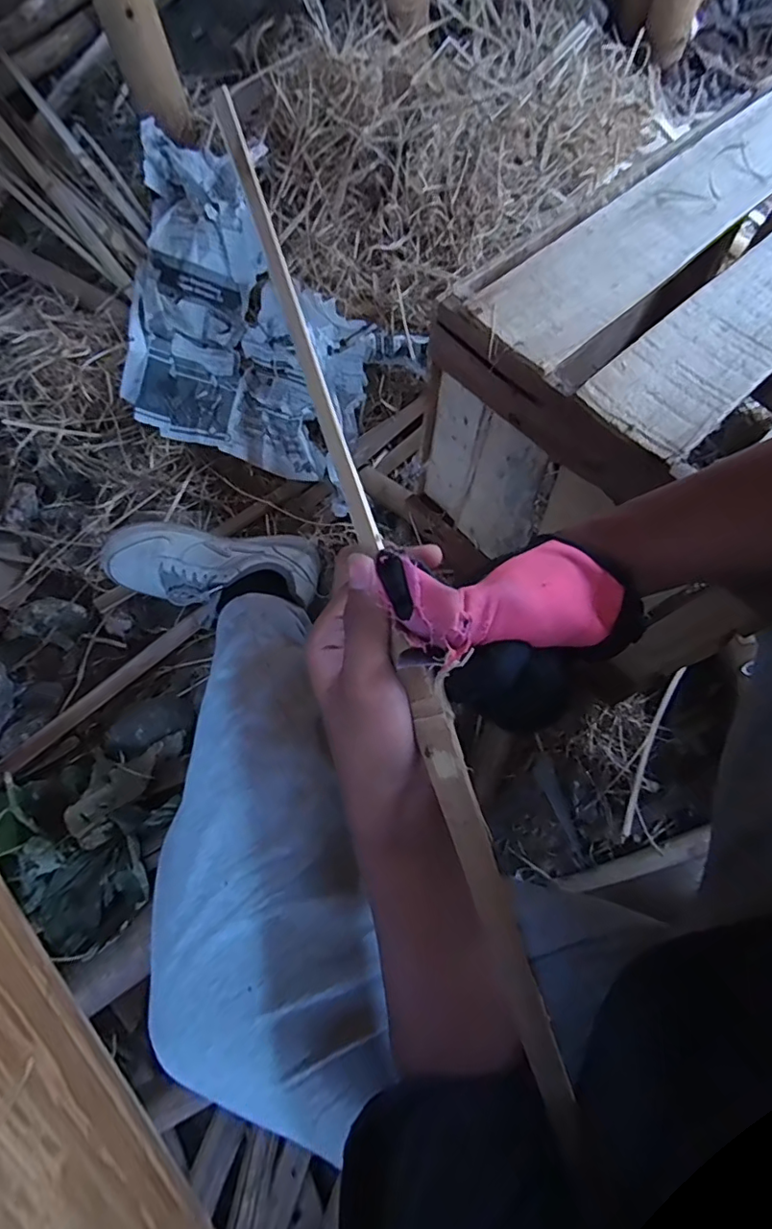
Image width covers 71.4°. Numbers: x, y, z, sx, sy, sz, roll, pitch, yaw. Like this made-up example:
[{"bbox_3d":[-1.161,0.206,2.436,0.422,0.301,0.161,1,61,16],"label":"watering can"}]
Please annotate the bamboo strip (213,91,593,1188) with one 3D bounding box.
[{"bbox_3d":[0.012,0.018,0.263,0.014,0.011,0.537,-19,92,-4],"label":"bamboo strip"}]

